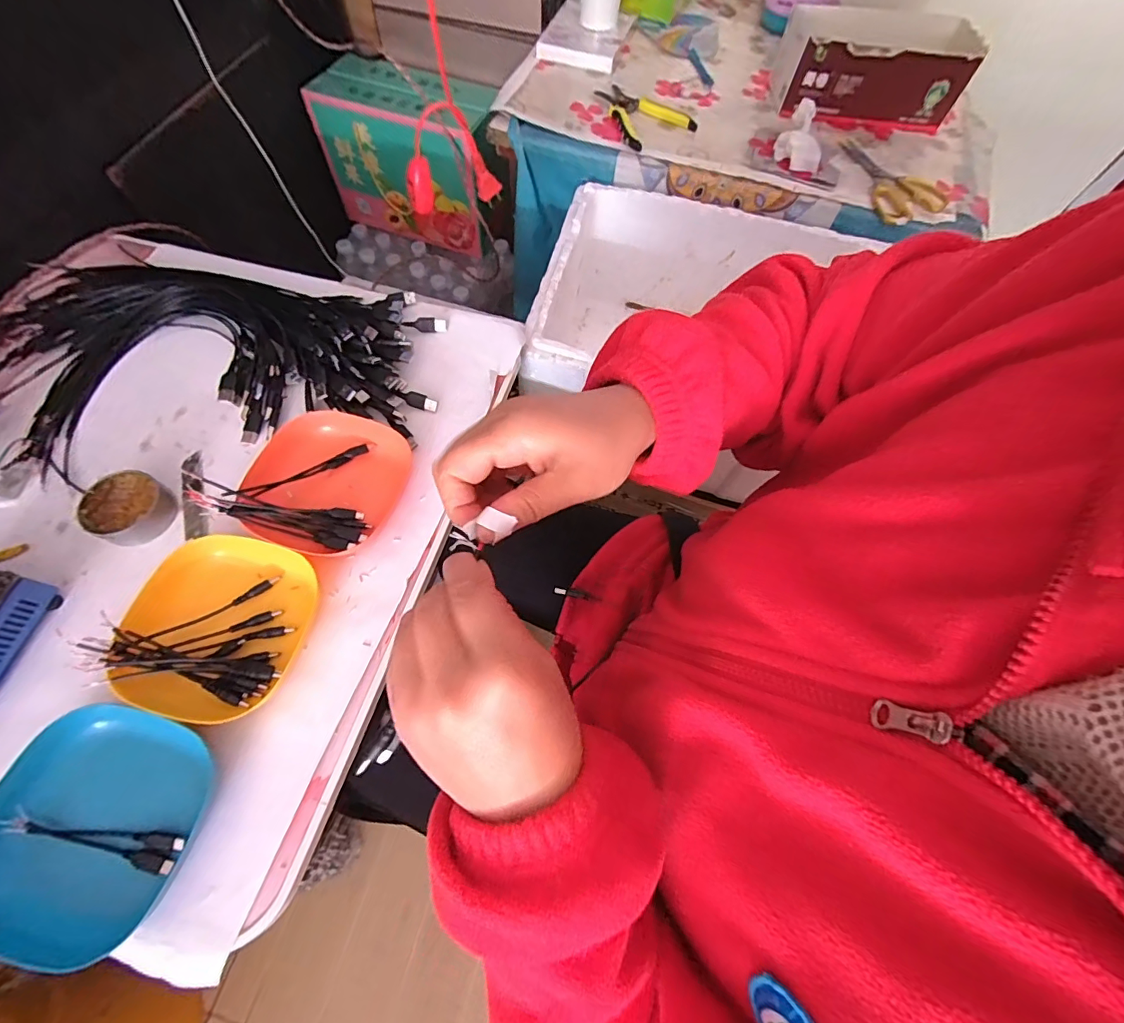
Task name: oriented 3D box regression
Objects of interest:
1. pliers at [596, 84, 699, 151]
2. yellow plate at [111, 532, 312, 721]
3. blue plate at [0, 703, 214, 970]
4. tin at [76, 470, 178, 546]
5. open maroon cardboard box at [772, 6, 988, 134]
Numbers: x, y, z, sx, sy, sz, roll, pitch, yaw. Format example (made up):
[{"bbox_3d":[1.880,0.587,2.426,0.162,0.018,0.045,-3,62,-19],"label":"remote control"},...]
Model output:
[{"bbox_3d":[0.118,-0.609,0.719,0.120,0.011,0.147,-27,70,-15],"label":"pliers"},{"bbox_3d":[-0.283,0.088,0.389,0.129,0.025,0.142,9,65,1],"label":"yellow plate"},{"bbox_3d":[-0.330,0.214,0.329,0.140,0.023,0.135,16,65,4],"label":"blue plate"},{"bbox_3d":[-0.393,-0.004,0.433,0.061,0.026,0.064,1,65,-3],"label":"tin"},{"bbox_3d":[0.469,-0.684,0.732,0.278,0.103,0.148,8,65,1],"label":"open maroon cardboard box"}]

